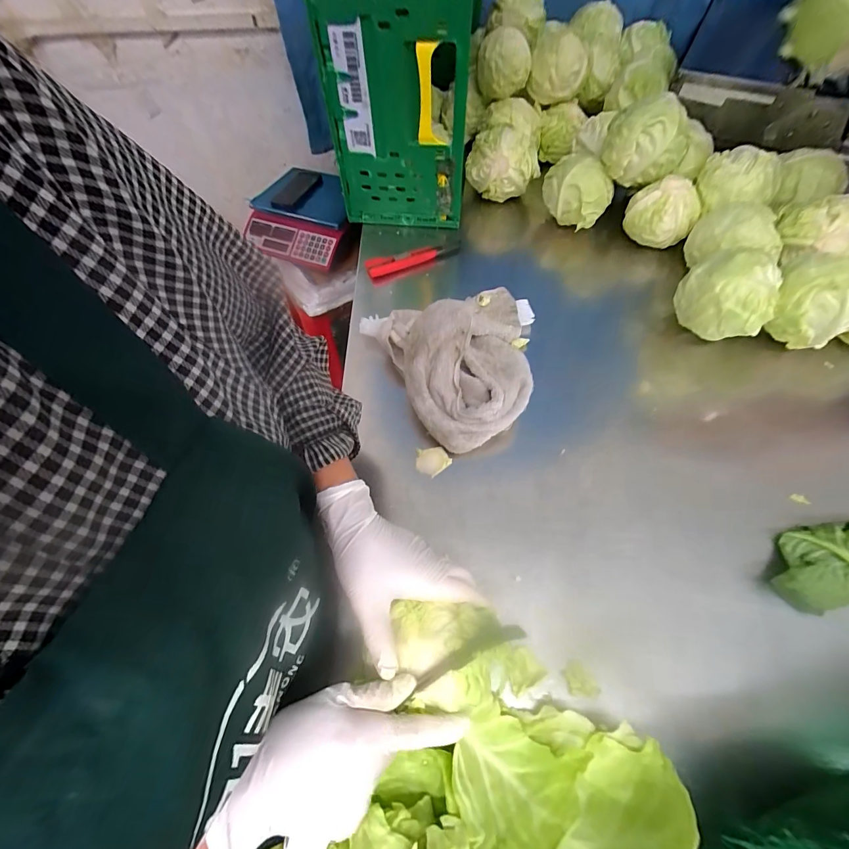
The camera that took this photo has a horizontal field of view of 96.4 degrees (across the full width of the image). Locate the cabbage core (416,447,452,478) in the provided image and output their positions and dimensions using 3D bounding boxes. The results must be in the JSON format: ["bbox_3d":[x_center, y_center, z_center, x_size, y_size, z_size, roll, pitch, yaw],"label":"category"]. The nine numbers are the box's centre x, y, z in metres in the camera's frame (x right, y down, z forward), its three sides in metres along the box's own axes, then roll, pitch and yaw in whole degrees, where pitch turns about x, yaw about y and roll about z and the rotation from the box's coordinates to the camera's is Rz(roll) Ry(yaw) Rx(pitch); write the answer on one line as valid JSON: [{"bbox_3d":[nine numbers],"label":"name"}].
[{"bbox_3d":[0.008,0.045,0.477,0.037,0.013,0.038,-35,65,-17],"label":"cabbage core"}]

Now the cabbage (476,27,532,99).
[{"bbox_3d":[0.153,-0.680,0.722,0.092,0.083,0.078,5,60,5],"label":"cabbage"}]

